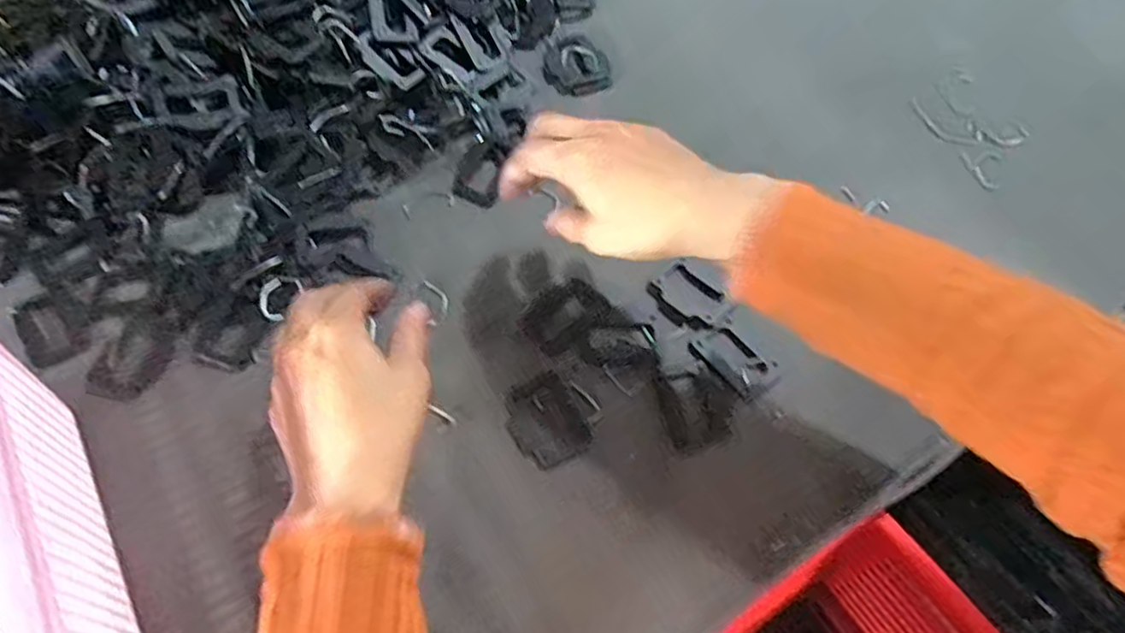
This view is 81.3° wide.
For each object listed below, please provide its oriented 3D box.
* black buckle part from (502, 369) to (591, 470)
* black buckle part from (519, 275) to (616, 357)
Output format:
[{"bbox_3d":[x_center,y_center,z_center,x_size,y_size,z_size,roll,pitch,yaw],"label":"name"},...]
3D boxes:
[{"bbox_3d":[-0.010,0.061,0.383,0.042,0.004,0.052,-30,67,-14],"label":"black buckle part"},{"bbox_3d":[0.001,-0.002,0.409,0.052,0.004,0.037,-34,68,-15],"label":"black buckle part"}]

